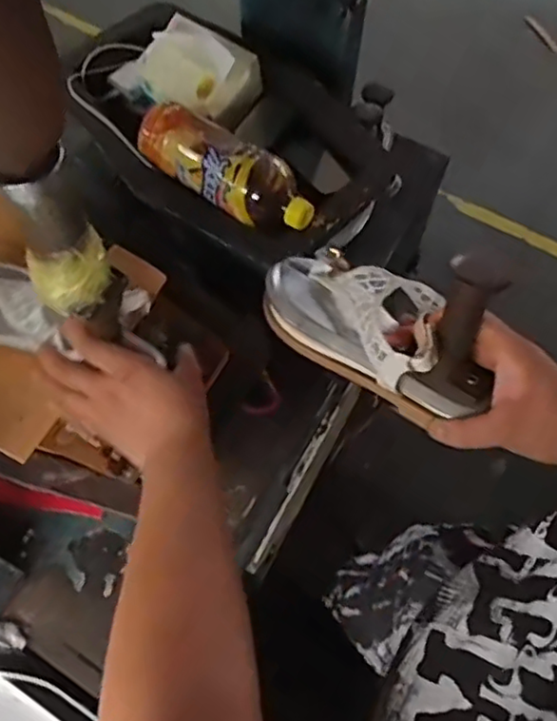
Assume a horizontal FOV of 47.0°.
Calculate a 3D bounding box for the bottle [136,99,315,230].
[{"bbox_3d":[-0.060,-0.218,0.715,0.232,0.055,0.078,37,68,15],"label":"bottle"}]

